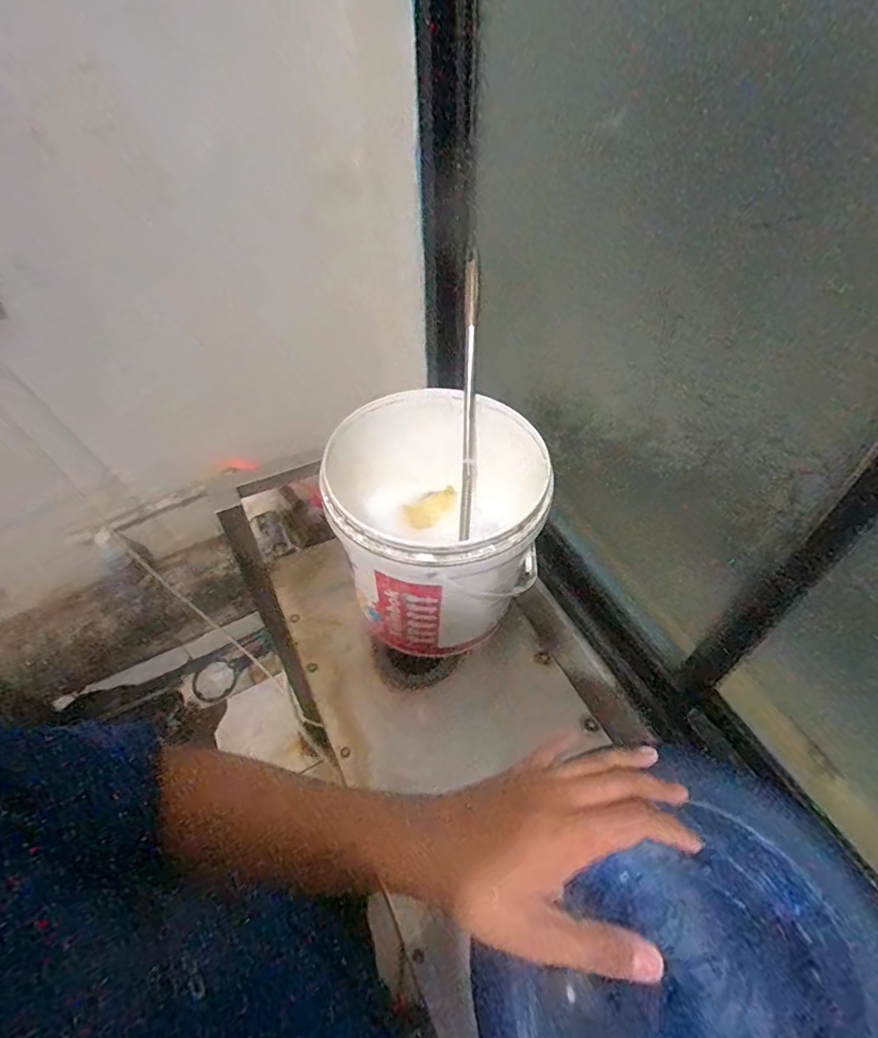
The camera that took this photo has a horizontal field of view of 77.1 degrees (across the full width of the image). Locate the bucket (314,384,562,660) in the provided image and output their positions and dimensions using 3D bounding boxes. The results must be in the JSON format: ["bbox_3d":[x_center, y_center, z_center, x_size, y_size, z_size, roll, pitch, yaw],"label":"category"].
[{"bbox_3d":[0.004,0.007,0.836,0.300,0.291,0.301,-1,51,2],"label":"bucket"}]

